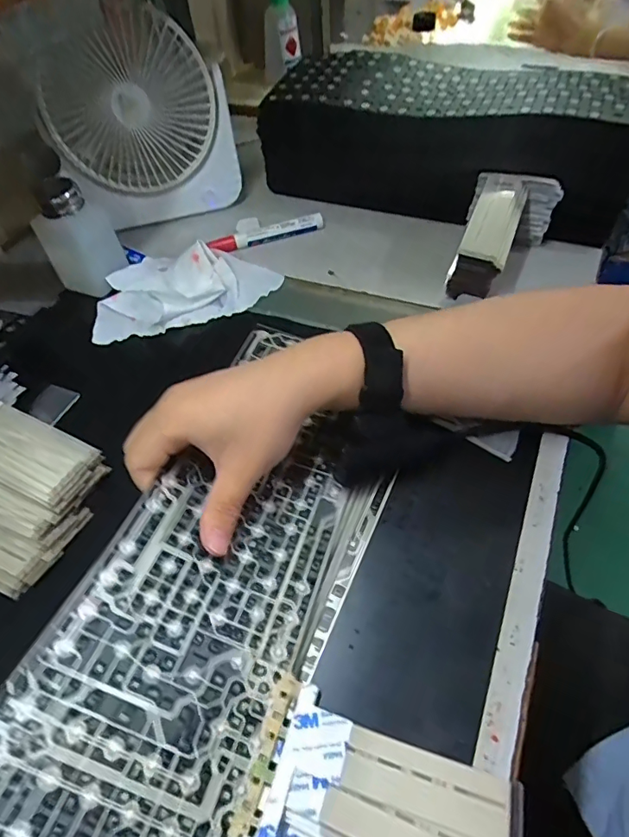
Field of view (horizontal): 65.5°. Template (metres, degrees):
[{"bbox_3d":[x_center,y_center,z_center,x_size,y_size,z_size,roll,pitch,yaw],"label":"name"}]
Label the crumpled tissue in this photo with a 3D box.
[{"bbox_3d":[-0.129,-0.137,0.484,0.179,0.033,0.103,-11,52,-3],"label":"crumpled tissue"}]

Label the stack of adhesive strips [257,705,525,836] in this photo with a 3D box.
[{"bbox_3d":[0.037,0.187,0.223,0.110,0.012,0.068,12,54,14],"label":"stack of adhesive strips"}]

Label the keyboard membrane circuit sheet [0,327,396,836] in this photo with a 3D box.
[{"bbox_3d":[-0.047,0.084,0.290,0.137,0.012,0.358,25,50,1],"label":"keyboard membrane circuit sheet"}]

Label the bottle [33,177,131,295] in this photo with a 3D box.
[{"bbox_3d":[-0.232,-0.178,0.480,0.055,0.092,0.053,11,54,14],"label":"bottle"}]

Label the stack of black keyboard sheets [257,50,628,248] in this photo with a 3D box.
[{"bbox_3d":[0.129,-0.290,0.515,0.361,0.108,0.143,12,54,15],"label":"stack of black keyboard sheets"}]

